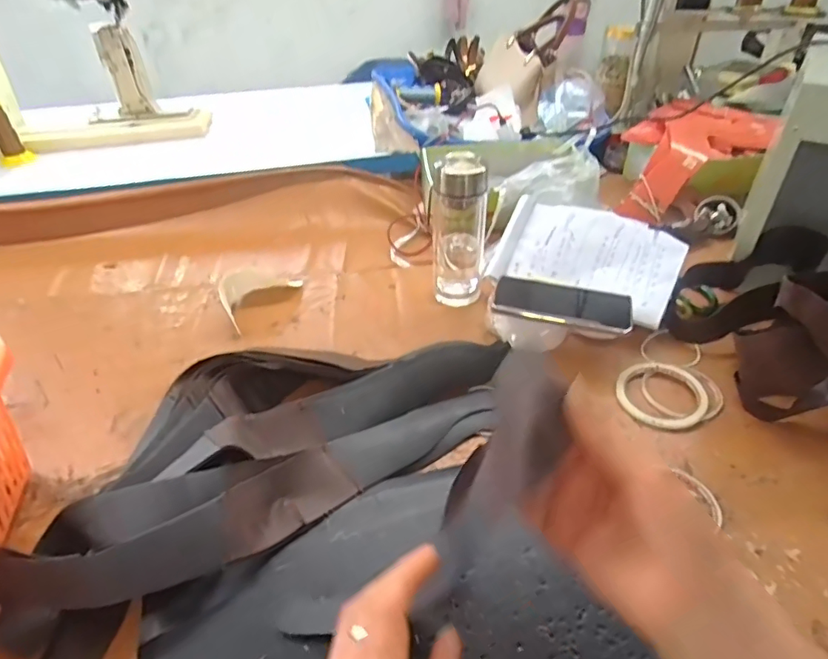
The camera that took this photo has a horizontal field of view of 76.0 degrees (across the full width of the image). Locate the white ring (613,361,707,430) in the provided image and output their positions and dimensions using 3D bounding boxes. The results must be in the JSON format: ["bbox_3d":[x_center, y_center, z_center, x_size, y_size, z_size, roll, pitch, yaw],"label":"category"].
[{"bbox_3d":[0.281,0.072,0.599,0.096,0.010,0.092,0,43,0],"label":"white ring"}]

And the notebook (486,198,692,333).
[{"bbox_3d":[0.231,-0.101,0.721,0.237,0.014,0.133,21,83,24],"label":"notebook"}]

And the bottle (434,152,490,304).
[{"bbox_3d":[0.062,-0.130,0.711,0.070,0.208,0.058,3,39,5],"label":"bottle"}]

